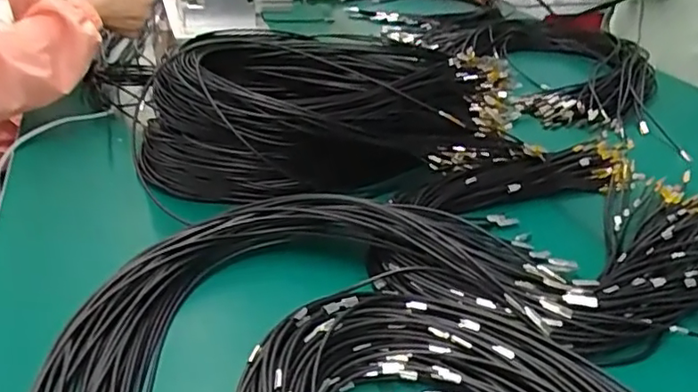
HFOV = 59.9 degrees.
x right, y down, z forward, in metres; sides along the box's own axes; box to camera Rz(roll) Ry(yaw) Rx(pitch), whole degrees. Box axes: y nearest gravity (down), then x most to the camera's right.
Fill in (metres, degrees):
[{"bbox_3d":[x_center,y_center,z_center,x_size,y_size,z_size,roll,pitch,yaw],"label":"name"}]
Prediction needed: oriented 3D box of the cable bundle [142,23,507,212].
[{"bbox_3d":[-0.029,-0.110,0.781,0.458,0.145,0.192,-9,33,-22],"label":"cable bundle"}]

